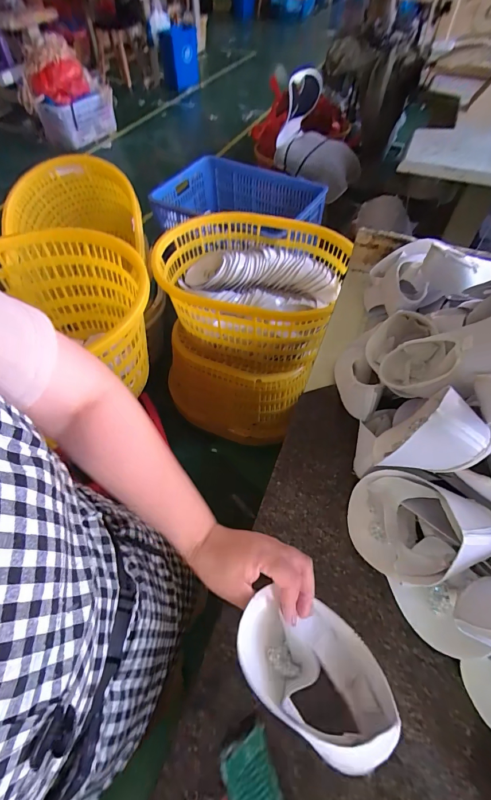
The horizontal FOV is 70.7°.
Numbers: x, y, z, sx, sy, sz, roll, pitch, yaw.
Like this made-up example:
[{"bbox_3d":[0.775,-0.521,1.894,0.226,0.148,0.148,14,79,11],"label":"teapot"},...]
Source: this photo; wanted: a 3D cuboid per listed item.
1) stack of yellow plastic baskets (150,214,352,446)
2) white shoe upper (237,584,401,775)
[{"bbox_3d":[-0.001,-0.231,1.268,0.552,0.628,0.480,14,56,10],"label":"stack of yellow plastic baskets"},{"bbox_3d":[0.065,0.247,0.323,0.150,0.069,0.098,31,61,20],"label":"white shoe upper"}]

